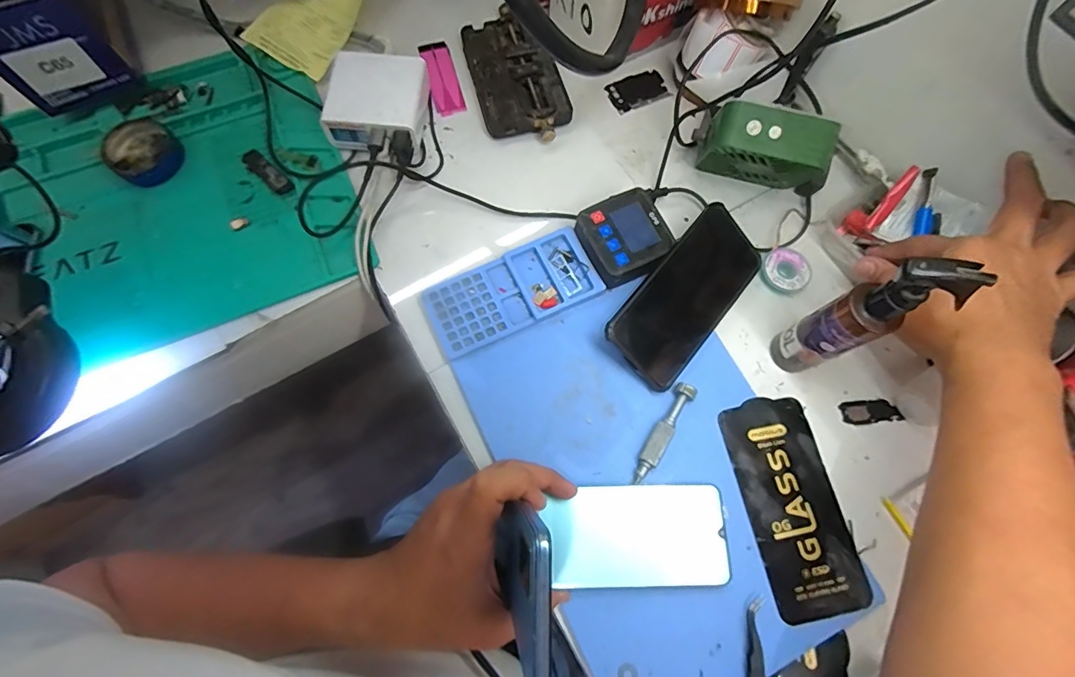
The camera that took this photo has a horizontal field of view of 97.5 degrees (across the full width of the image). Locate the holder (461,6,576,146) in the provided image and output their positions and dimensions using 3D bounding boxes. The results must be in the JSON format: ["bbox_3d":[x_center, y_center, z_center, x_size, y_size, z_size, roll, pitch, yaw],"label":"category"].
[{"bbox_3d":[-0.022,-0.273,0.497,0.086,0.025,0.165,-15,73,-3],"label":"holder"}]

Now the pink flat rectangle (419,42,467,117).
[{"bbox_3d":[-0.103,-0.281,0.506,0.032,0.007,0.102,-13,70,-11],"label":"pink flat rectangle"}]

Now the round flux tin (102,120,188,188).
[{"bbox_3d":[-0.381,-0.181,0.455,0.064,0.017,0.062,38,77,12],"label":"round flux tin"}]

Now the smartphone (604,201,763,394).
[{"bbox_3d":[0.130,-0.038,0.405,0.077,0.011,0.163,46,74,-16],"label":"smartphone"}]

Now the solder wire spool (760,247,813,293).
[{"bbox_3d":[0.232,-0.063,0.441,0.043,0.013,0.041,0,72,1],"label":"solder wire spool"}]

